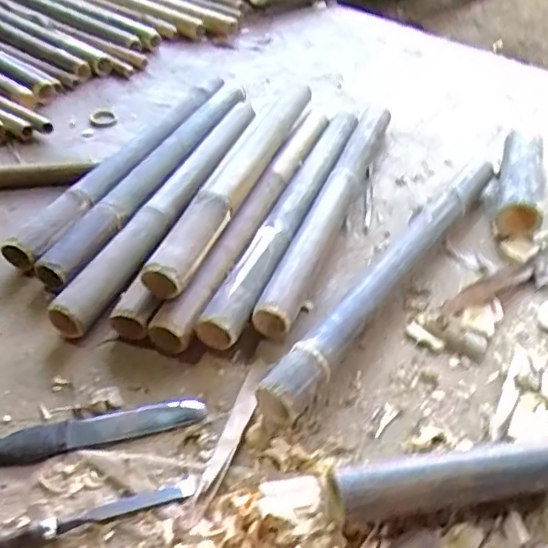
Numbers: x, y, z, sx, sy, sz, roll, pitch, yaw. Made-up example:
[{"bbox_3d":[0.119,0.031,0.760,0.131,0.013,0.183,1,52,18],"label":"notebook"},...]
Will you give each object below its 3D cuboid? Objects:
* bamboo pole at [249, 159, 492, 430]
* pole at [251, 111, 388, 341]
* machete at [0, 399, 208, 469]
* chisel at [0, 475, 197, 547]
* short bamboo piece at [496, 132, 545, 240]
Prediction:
[{"bbox_3d":[0.187,-0.014,0.876,0.058,0.064,0.656,27,48,24],"label":"bamboo pole"},{"bbox_3d":[0.102,-0.122,0.988,0.057,0.058,0.617,16,44,14],"label":"pole"},{"bbox_3d":[-0.218,0.180,0.672,0.274,0.015,0.044,-10,44,-14],"label":"machete"},{"bbox_3d":[-0.202,0.252,0.593,0.250,0.018,0.027,-13,45,-17],"label":"chisel"},{"bbox_3d":[0.442,-0.162,1.047,0.078,0.070,0.289,16,44,13],"label":"short bamboo piece"}]

